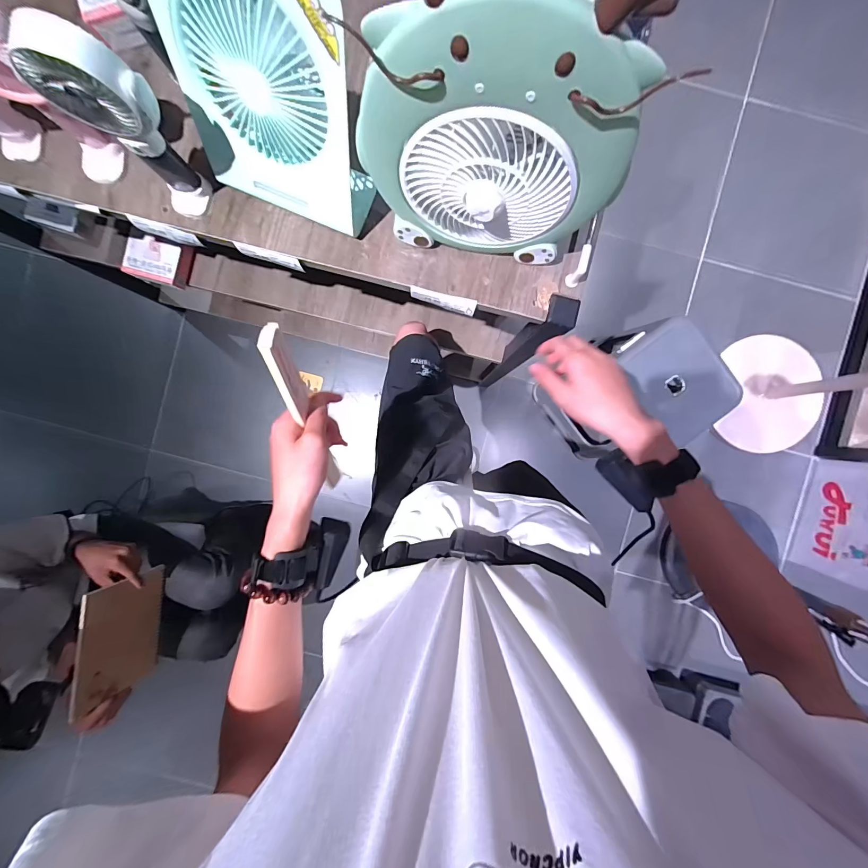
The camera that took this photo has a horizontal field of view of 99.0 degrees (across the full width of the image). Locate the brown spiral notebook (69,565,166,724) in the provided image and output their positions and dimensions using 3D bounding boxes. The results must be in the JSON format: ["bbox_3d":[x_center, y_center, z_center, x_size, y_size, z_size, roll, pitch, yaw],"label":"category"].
[{"bbox_3d":[-0.674,0.434,0.801,0.017,0.176,0.246,9,90,12],"label":"brown spiral notebook"}]

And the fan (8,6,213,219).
[{"bbox_3d":[-0.332,-0.336,0.421,0.085,0.211,0.059,26,91,0],"label":"fan"}]

